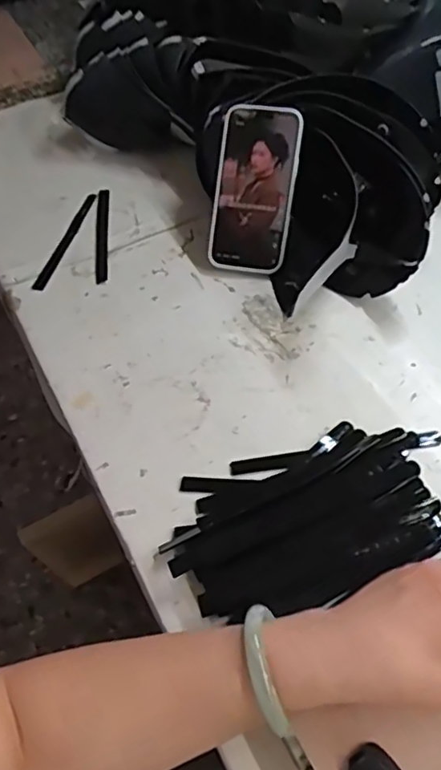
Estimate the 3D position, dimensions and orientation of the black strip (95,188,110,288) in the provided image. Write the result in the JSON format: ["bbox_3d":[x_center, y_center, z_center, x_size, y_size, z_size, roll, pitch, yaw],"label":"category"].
[{"bbox_3d":[-0.140,-0.177,0.714,0.016,0.011,0.161,-7,51,0],"label":"black strip"}]

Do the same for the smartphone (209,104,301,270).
[{"bbox_3d":[0.035,-0.206,0.639,0.083,0.016,0.167,11,98,14],"label":"smartphone"}]

